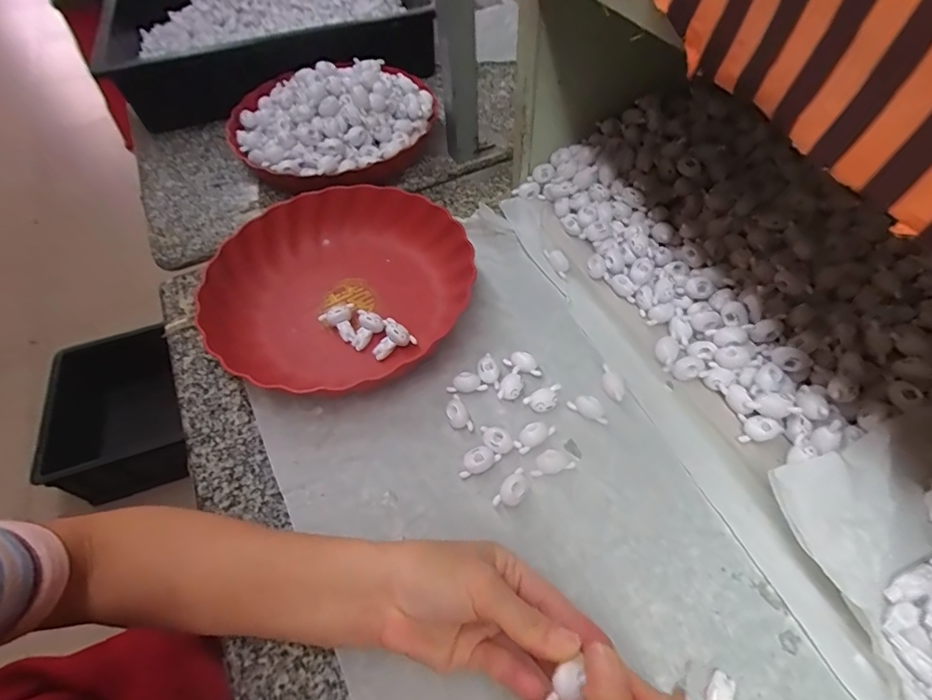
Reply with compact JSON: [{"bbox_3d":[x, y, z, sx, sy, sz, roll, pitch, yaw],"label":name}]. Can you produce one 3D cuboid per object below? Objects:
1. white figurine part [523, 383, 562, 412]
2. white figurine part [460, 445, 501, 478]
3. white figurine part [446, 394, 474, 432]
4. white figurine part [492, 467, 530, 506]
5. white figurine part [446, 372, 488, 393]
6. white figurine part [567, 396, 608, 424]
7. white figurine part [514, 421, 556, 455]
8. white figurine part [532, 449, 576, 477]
[{"bbox_3d":[0.065,0.040,0.392,0.032,0.012,0.018,-34,60,-18],"label":"white figurine part"},{"bbox_3d":[0.009,0.085,0.366,0.032,0.015,0.018,-33,59,-17],"label":"white figurine part"},{"bbox_3d":[-0.008,0.052,0.390,0.016,0.016,0.033,-21,57,-10],"label":"white figurine part"},{"bbox_3d":[0.035,0.103,0.352,0.017,0.013,0.032,34,65,25],"label":"white figurine part"},{"bbox_3d":[0.000,0.028,0.405,0.033,0.011,0.015,-9,55,-2],"label":"white figurine part"},{"bbox_3d":[0.099,0.047,0.384,0.032,0.009,0.015,30,63,22],"label":"white figurine part"},{"bbox_3d":[0.054,0.067,0.375,0.034,0.010,0.015,-32,59,-16],"label":"white figurine part"},{"bbox_3d":[0.065,0.086,0.364,0.032,0.010,0.016,-15,56,-6],"label":"white figurine part"}]

